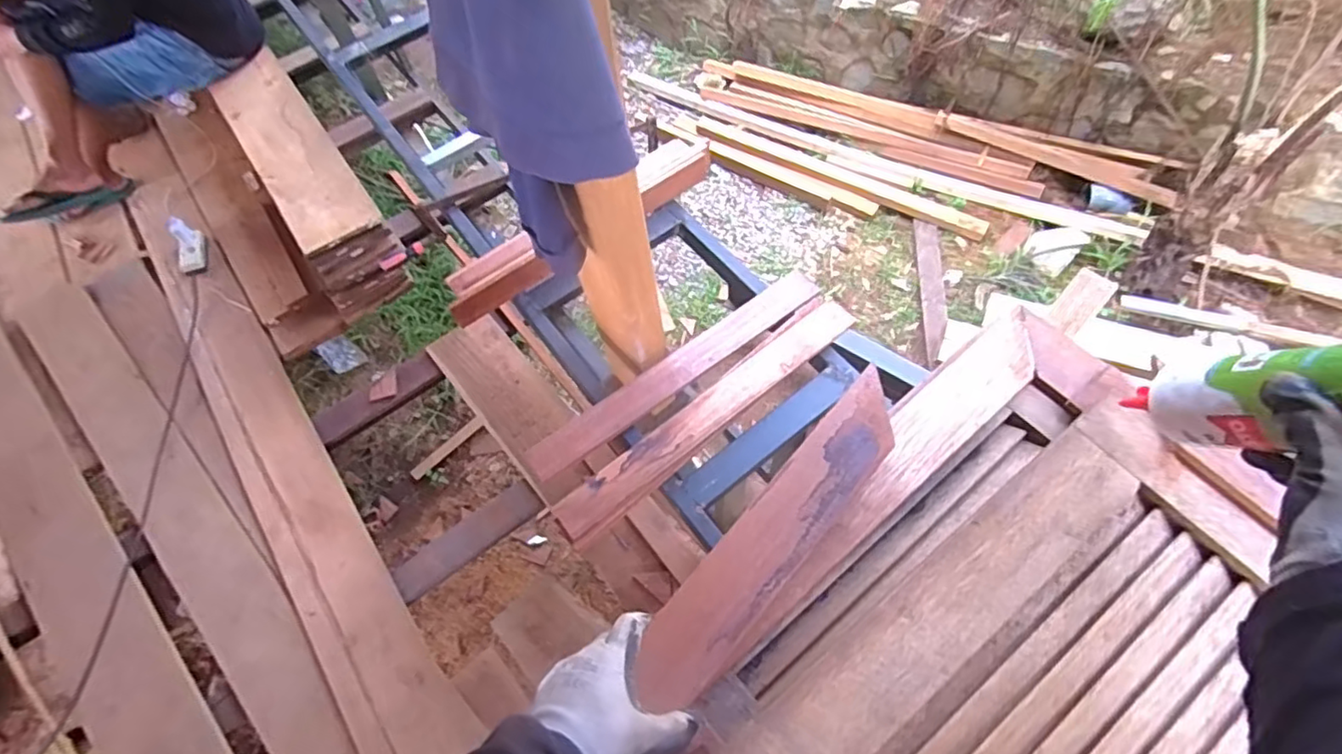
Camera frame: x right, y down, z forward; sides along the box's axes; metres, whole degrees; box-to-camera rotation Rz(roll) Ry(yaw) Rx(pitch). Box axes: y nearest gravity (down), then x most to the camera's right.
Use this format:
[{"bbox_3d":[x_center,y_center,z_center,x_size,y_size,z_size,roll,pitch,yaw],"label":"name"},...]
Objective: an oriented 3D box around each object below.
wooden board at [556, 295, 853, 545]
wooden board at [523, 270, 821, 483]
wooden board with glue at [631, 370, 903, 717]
[{"bbox_3d":[0.070,0.058,1.033,0.610,0.021,0.074,-38,67,-15],"label":"wooden board"},{"bbox_3d":[0.020,-0.014,1.097,0.618,0.028,0.074,-35,66,-13],"label":"wooden board"},{"bbox_3d":[0.095,0.135,0.536,0.068,0.014,0.339,36,71,20],"label":"wooden board with glue"}]

